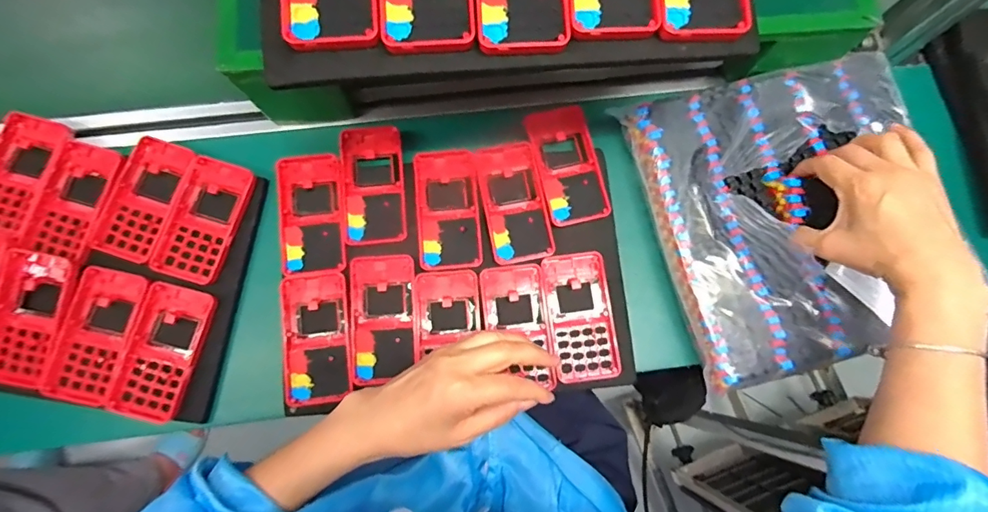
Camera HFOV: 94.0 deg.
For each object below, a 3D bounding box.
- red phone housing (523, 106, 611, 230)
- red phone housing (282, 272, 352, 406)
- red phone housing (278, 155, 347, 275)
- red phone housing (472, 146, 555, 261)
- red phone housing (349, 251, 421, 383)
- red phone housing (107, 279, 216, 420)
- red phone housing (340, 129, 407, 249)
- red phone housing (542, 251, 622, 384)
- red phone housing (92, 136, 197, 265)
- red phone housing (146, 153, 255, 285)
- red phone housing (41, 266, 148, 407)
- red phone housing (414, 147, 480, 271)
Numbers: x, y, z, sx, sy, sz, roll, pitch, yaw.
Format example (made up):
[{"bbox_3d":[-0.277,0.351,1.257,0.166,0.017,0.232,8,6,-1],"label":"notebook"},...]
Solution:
[{"bbox_3d":[0.076,-0.097,0.481,0.063,0.013,0.128,-13,76,-3],"label":"red phone housing"},{"bbox_3d":[-0.170,0.077,0.446,0.060,0.016,0.122,-6,78,-3],"label":"red phone housing"},{"bbox_3d":[-0.184,-0.045,0.465,0.062,0.015,0.124,-7,78,-3],"label":"red phone housing"},{"bbox_3d":[0.019,-0.055,0.470,0.061,0.009,0.127,-10,79,-3],"label":"red phone housing"},{"bbox_3d":[-0.106,0.059,0.447,0.063,0.012,0.124,-2,78,-2],"label":"red phone housing"},{"bbox_3d":[-0.312,0.091,0.436,0.063,0.017,0.124,15,78,2],"label":"red phone housing"},{"bbox_3d":[-0.123,-0.074,0.470,0.061,0.014,0.123,-4,78,-2],"label":"red phone housing"},{"bbox_3d":[0.086,0.059,0.458,0.059,0.017,0.124,-7,82,-3],"label":"red phone housing"},{"bbox_3d":[-0.349,-0.057,0.466,0.065,0.019,0.123,18,78,2],"label":"red phone housing"},{"bbox_3d":[-0.288,-0.037,0.463,0.065,0.017,0.124,17,78,2],"label":"red phone housing"},{"bbox_3d":[-0.375,0.076,0.437,0.065,0.012,0.123,15,78,2],"label":"red phone housing"},{"bbox_3d":[-0.047,-0.049,0.469,0.060,0.009,0.126,-4,78,-2],"label":"red phone housing"}]

